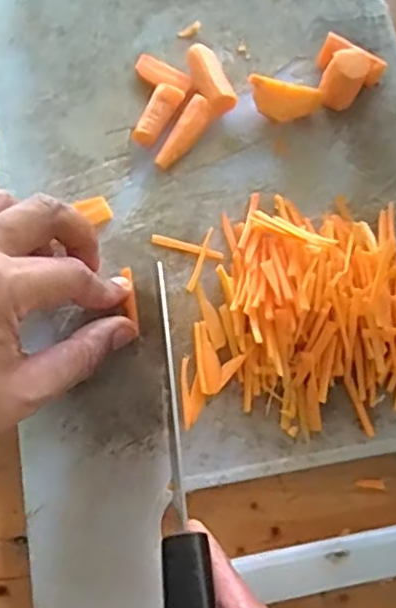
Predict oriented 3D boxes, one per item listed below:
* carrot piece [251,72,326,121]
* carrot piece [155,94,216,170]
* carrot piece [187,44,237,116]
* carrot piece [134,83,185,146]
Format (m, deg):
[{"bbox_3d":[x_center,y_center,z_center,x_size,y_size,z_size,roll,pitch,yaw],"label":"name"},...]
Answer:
[{"bbox_3d":[0.049,-0.114,0.366,0.041,0.020,0.018,11,70,0],"label":"carrot piece"},{"bbox_3d":[-0.007,-0.094,0.359,0.016,0.014,0.046,27,71,6],"label":"carrot piece"},{"bbox_3d":[0.006,-0.129,0.371,0.017,0.016,0.043,-22,73,-11],"label":"carrot piece"},{"bbox_3d":[-0.022,-0.106,0.362,0.014,0.014,0.040,27,71,6],"label":"carrot piece"}]

